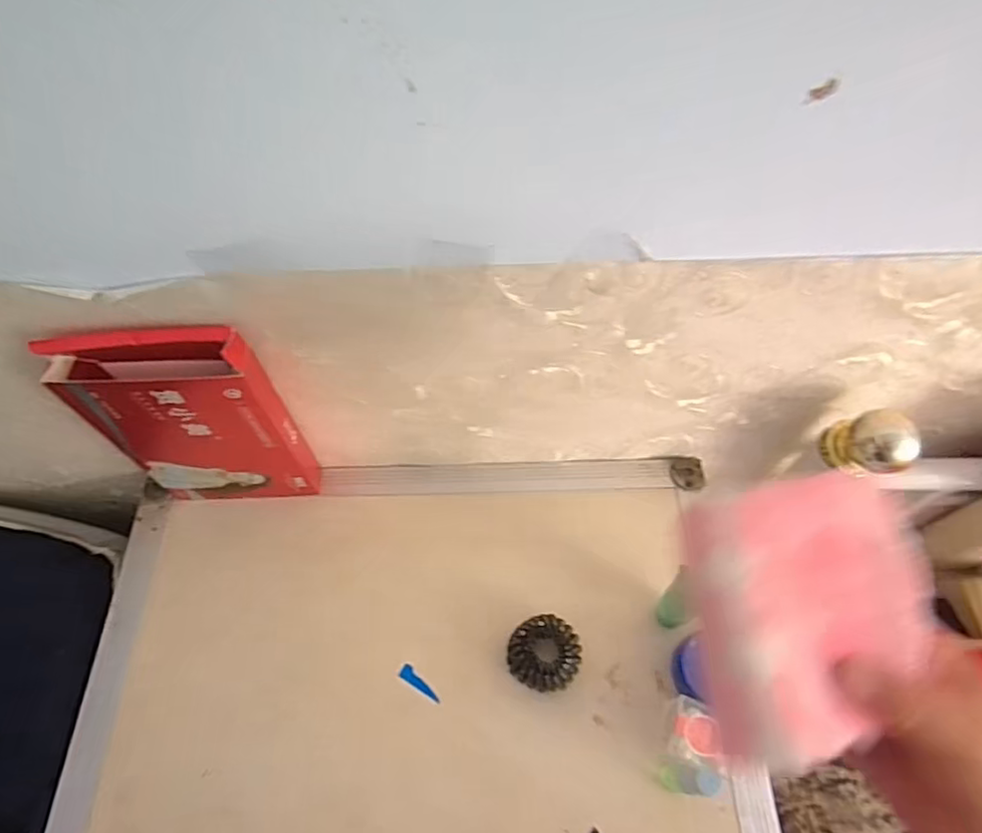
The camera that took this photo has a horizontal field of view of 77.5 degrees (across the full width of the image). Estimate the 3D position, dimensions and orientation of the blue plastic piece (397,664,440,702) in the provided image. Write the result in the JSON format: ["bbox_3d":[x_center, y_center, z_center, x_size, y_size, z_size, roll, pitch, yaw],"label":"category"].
[{"bbox_3d":[-0.062,0.239,0.550,0.044,0.004,0.012,28,64,16],"label":"blue plastic piece"}]

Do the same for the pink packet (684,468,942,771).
[{"bbox_3d":[0.156,0.091,0.290,0.114,0.018,0.120,-10,83,-7],"label":"pink packet"}]

